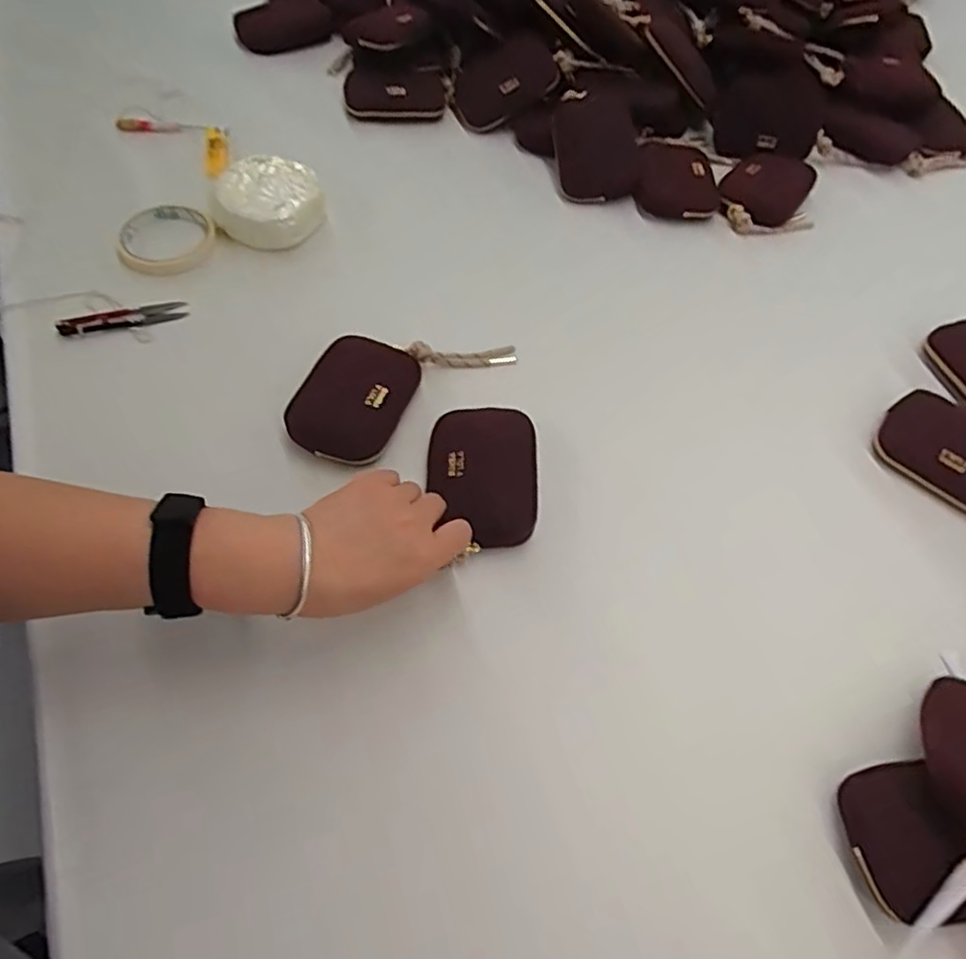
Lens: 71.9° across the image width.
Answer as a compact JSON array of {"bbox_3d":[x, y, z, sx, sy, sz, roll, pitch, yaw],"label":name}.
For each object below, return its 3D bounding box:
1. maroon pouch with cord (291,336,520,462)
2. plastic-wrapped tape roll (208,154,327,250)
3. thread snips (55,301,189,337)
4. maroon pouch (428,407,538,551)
[{"bbox_3d":[-0.077,-0.086,0.563,0.097,0.035,0.196,40,64,19],"label":"maroon pouch with cord"},{"bbox_3d":[-0.209,-0.269,0.656,0.105,0.045,0.091,9,58,1],"label":"plastic-wrapped tape roll"},{"bbox_3d":[-0.321,-0.143,0.594,0.106,0.016,0.024,-17,61,-14],"label":"thread snips"},{"bbox_3d":[0.000,-0.006,0.514,0.082,0.019,0.114,2,58,-3],"label":"maroon pouch"}]

